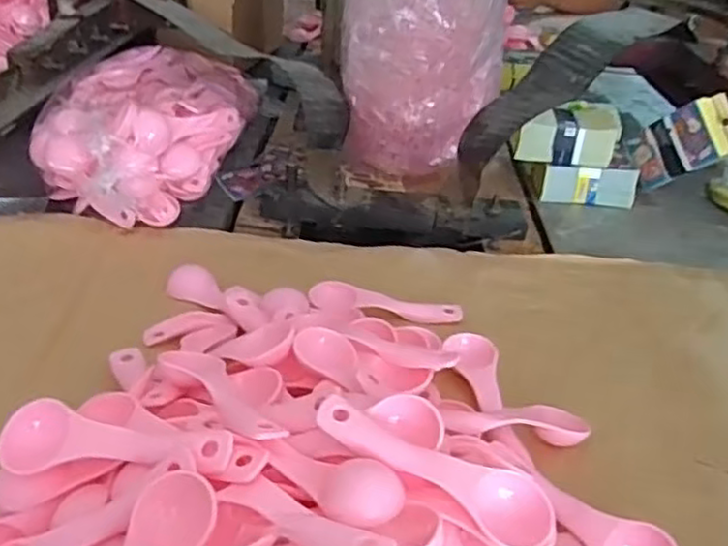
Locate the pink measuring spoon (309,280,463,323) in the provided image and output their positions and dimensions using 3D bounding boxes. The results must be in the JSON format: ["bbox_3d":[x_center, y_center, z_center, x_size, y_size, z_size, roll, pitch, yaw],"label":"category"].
[{"bbox_3d":[0.017,0.022,0.509,0.112,0.012,0.040,4,33,-2],"label":"pink measuring spoon"}]

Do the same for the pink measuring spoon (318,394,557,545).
[{"bbox_3d":[0.030,0.089,0.304,0.111,0.021,0.034,15,34,15],"label":"pink measuring spoon"}]

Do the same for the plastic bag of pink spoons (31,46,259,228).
[{"bbox_3d":[-0.203,-0.156,0.687,0.163,0.080,0.299,3,33,-3],"label":"plastic bag of pink spoons"}]

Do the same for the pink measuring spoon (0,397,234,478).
[{"bbox_3d":[-0.115,0.081,0.315,0.110,0.021,0.031,11,33,10],"label":"pink measuring spoon"}]

